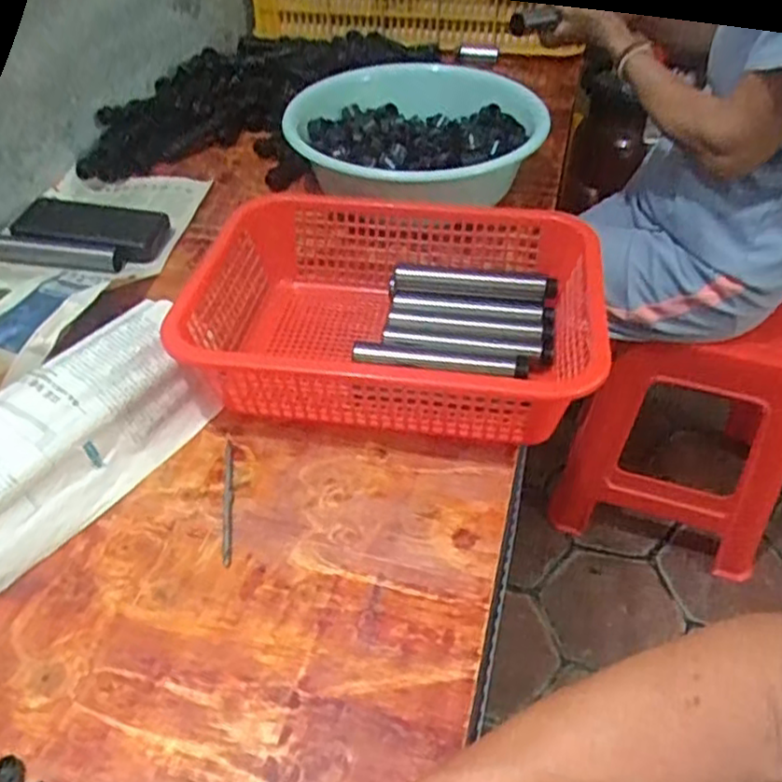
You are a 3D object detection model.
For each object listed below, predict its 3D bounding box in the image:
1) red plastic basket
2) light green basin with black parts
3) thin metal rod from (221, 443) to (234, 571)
[{"bbox_3d":[0.006,-0.063,0.614,0.325,0.100,0.246,8,43,9],"label":"red plastic basket"},{"bbox_3d":[0.027,-0.320,0.839,0.293,0.103,0.340,-2,43,-1],"label":"light green basin with black parts"},{"bbox_3d":[-0.122,0.080,0.522,0.007,0.004,0.113,-6,43,-5],"label":"thin metal rod"}]

